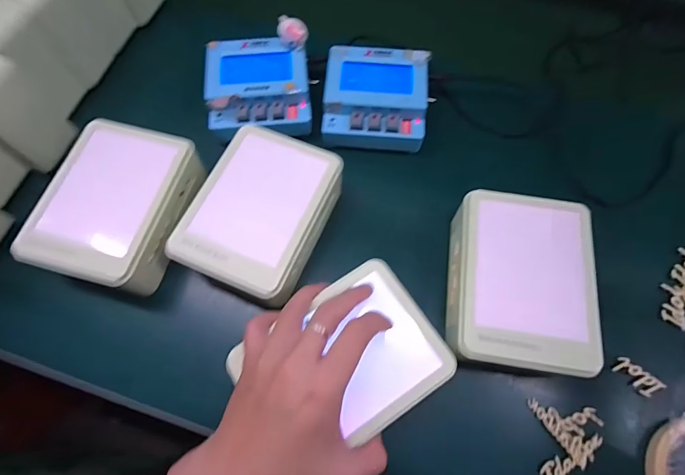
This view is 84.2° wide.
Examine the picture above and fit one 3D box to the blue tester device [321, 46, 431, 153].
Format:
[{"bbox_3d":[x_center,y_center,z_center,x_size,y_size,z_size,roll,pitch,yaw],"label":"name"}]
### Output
[{"bbox_3d":[0.034,-0.141,0.399,0.102,0.048,0.103,6,67,1],"label":"blue tester device"}]

